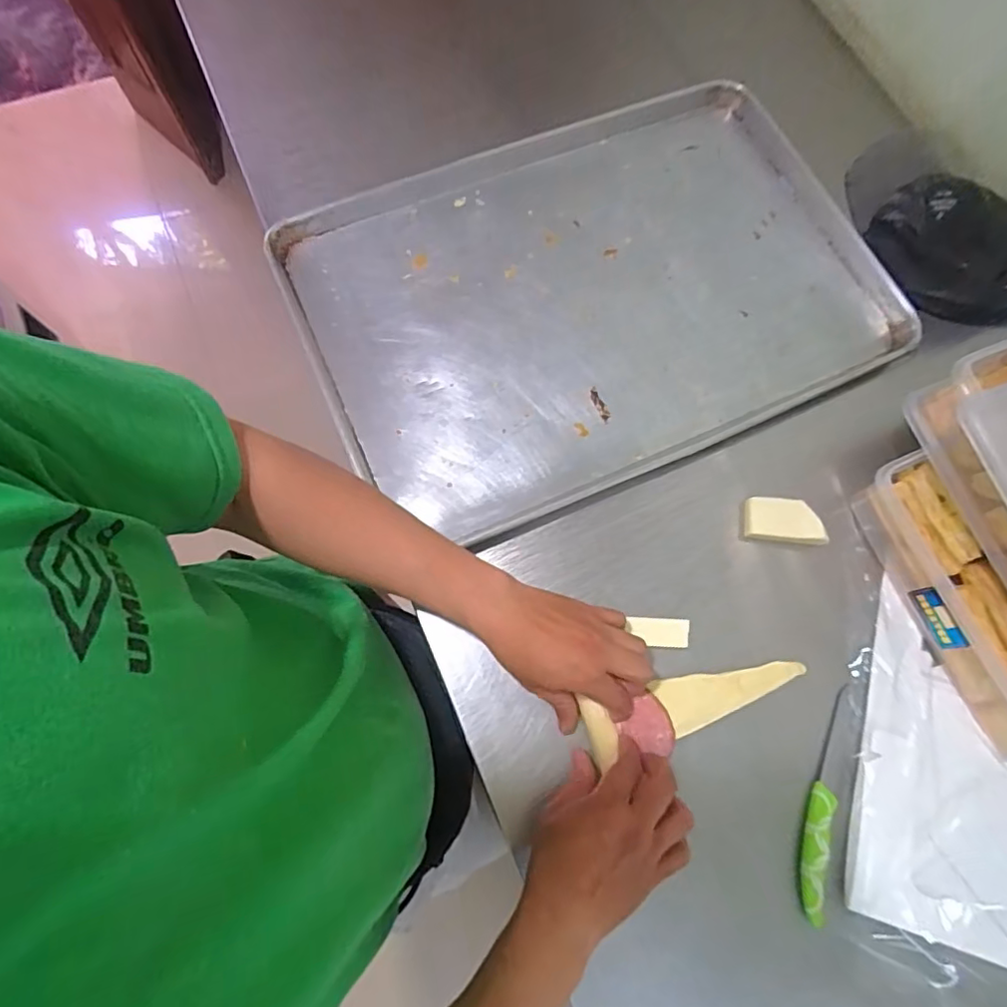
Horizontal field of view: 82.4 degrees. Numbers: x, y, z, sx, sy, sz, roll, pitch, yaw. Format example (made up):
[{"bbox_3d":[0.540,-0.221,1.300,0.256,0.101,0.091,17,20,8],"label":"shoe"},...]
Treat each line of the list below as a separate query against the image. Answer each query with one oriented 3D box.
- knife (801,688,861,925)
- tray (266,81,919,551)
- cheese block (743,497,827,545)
[{"bbox_3d":[0.277,0.250,0.488,0.028,0.009,0.183,24,73,6],"label":"knife"},{"bbox_3d":[0.103,-0.230,0.628,0.611,0.021,0.411,-23,75,-9],"label":"tray"},{"bbox_3d":[0.274,0.016,0.558,0.072,0.014,0.043,9,72,1],"label":"cheese block"}]

